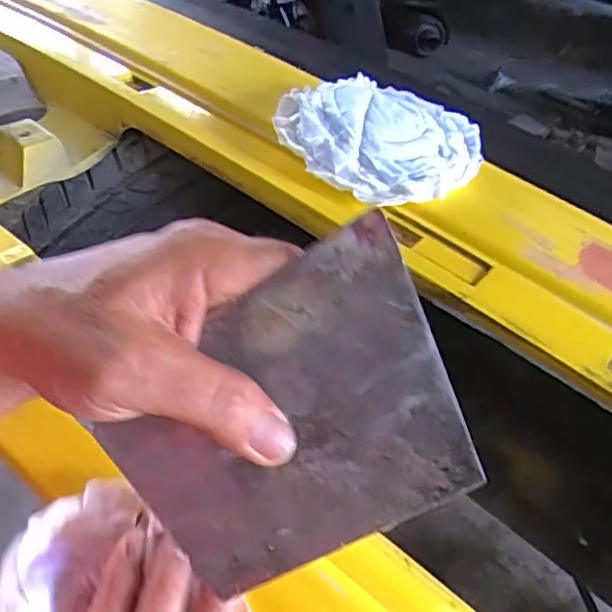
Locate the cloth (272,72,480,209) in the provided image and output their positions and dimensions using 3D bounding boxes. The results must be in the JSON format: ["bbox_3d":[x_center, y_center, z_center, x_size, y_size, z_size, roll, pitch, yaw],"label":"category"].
[{"bbox_3d":[0.075,-0.163,0.545,0.197,0.037,0.165,-26,54,-27],"label":"cloth"}]

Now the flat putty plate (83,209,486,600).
[{"bbox_3d":[-0.010,0.045,0.214,0.096,0.133,0.005,60,17,3],"label":"flat putty plate"}]

